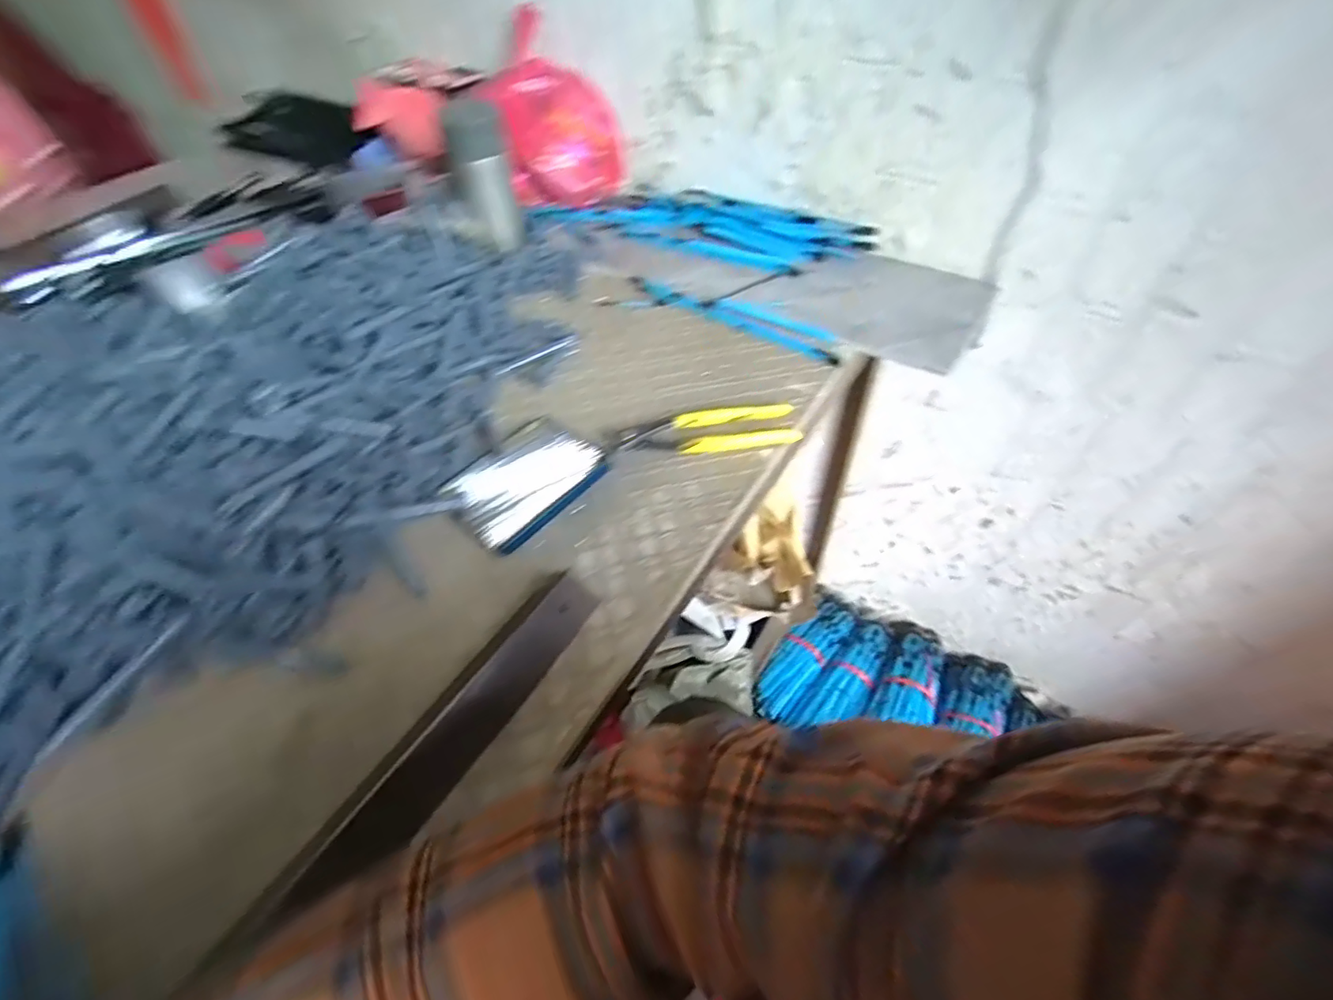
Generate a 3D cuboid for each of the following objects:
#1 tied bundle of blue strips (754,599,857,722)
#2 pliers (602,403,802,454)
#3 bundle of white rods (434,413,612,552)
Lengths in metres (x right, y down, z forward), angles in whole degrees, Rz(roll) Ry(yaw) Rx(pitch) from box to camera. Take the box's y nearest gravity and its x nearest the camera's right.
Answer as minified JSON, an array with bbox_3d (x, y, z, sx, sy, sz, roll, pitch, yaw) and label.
[{"bbox_3d":[0.267,0.294,1.128,0.102,0.069,0.323,33,57,25],"label":"tied bundle of blue strips"},{"bbox_3d":[0.033,-0.064,0.536,0.175,0.009,0.052,-5,50,-4],"label":"pliers"},{"bbox_3d":[-0.123,-0.019,0.502,0.101,0.011,0.127,32,57,25],"label":"bundle of white rods"}]

